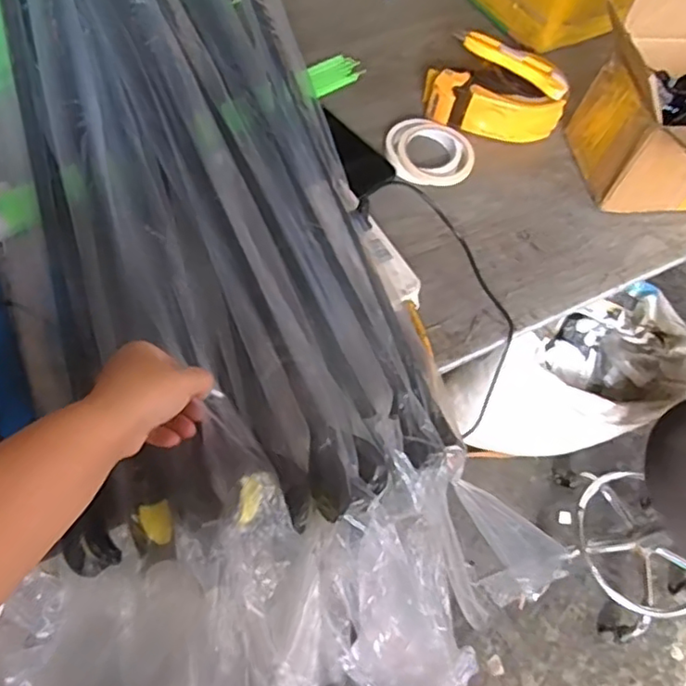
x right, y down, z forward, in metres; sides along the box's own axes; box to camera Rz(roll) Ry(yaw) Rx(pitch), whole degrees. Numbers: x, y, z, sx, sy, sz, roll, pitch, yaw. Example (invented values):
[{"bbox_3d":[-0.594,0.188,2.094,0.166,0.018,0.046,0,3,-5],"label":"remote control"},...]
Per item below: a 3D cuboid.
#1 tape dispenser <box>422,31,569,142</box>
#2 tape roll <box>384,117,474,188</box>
[{"bbox_3d":[0.193,-0.323,0.793,0.175,0.071,0.105,9,61,-2],"label":"tape dispenser"},{"bbox_3d":[0.105,-0.233,0.756,0.105,0.031,0.089,9,61,-2],"label":"tape roll"}]

